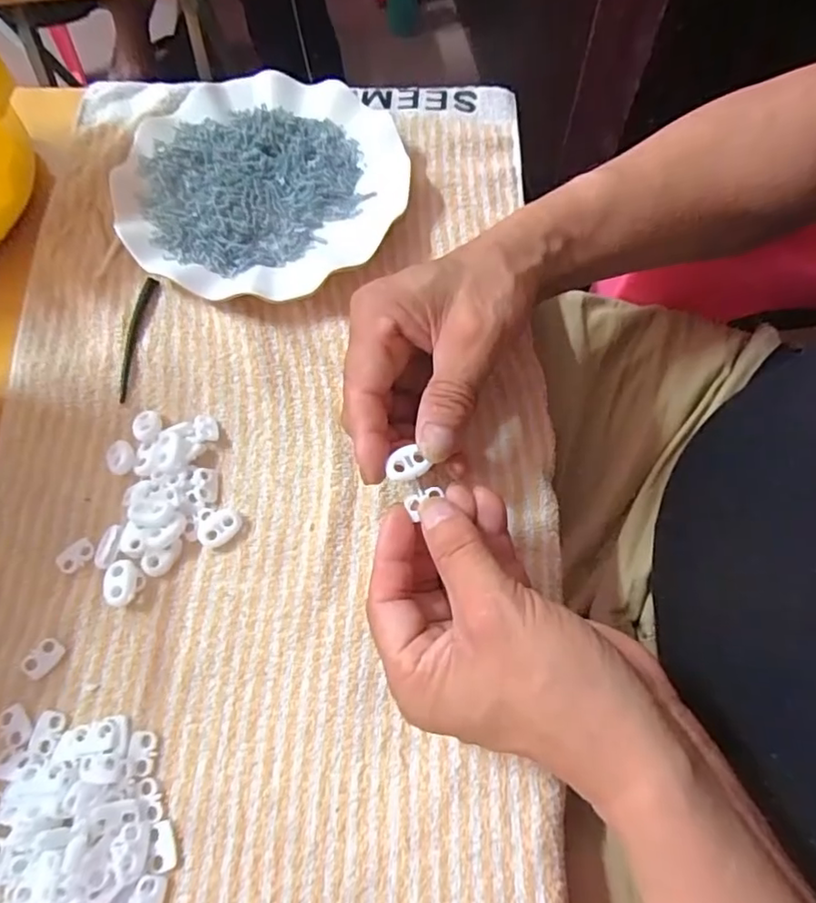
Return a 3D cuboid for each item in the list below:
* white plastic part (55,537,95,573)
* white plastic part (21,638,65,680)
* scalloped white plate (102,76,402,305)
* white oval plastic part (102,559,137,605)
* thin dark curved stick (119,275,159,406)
[{"bbox_3d":[-0.169,0.053,0.294,0.019,0.004,0.012,-40,72,-14],"label":"white plastic part"},{"bbox_3d":[-0.173,0.098,0.275,0.013,0.004,0.018,40,73,16],"label":"white plastic part"},{"bbox_3d":[-0.096,-0.178,0.381,0.180,0.023,0.171,-1,67,1],"label":"scalloped white plate"},{"bbox_3d":[-0.141,0.064,0.284,0.014,0.005,0.022,1,64,-16],"label":"white oval plastic part"},{"bbox_3d":[-0.164,-0.069,0.346,0.010,0.004,0.086,3,67,3],"label":"thin dark curved stick"}]

